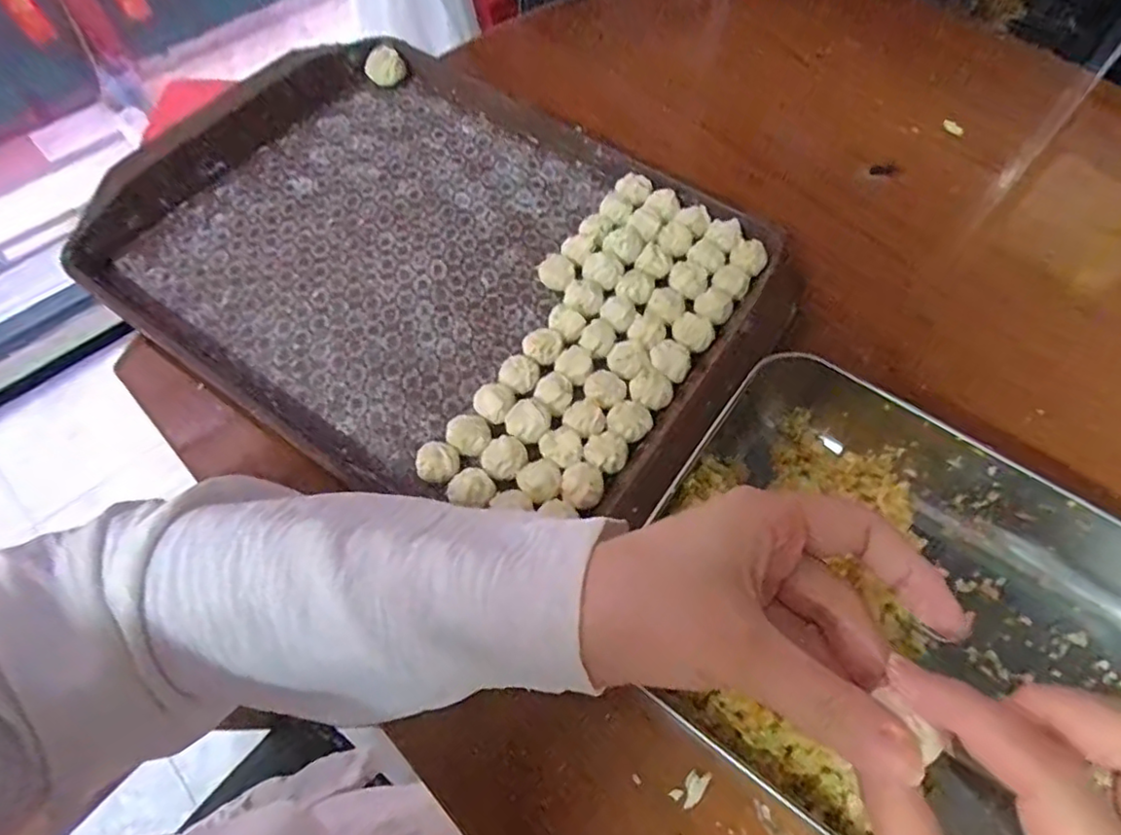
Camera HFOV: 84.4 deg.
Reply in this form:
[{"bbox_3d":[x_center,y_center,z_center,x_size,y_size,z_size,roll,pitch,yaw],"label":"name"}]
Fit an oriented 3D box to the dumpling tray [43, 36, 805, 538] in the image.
[{"bbox_3d":[-0.083,-0.111,0.407,0.416,0.036,0.305,33,66,15],"label":"dumpling tray"}]

